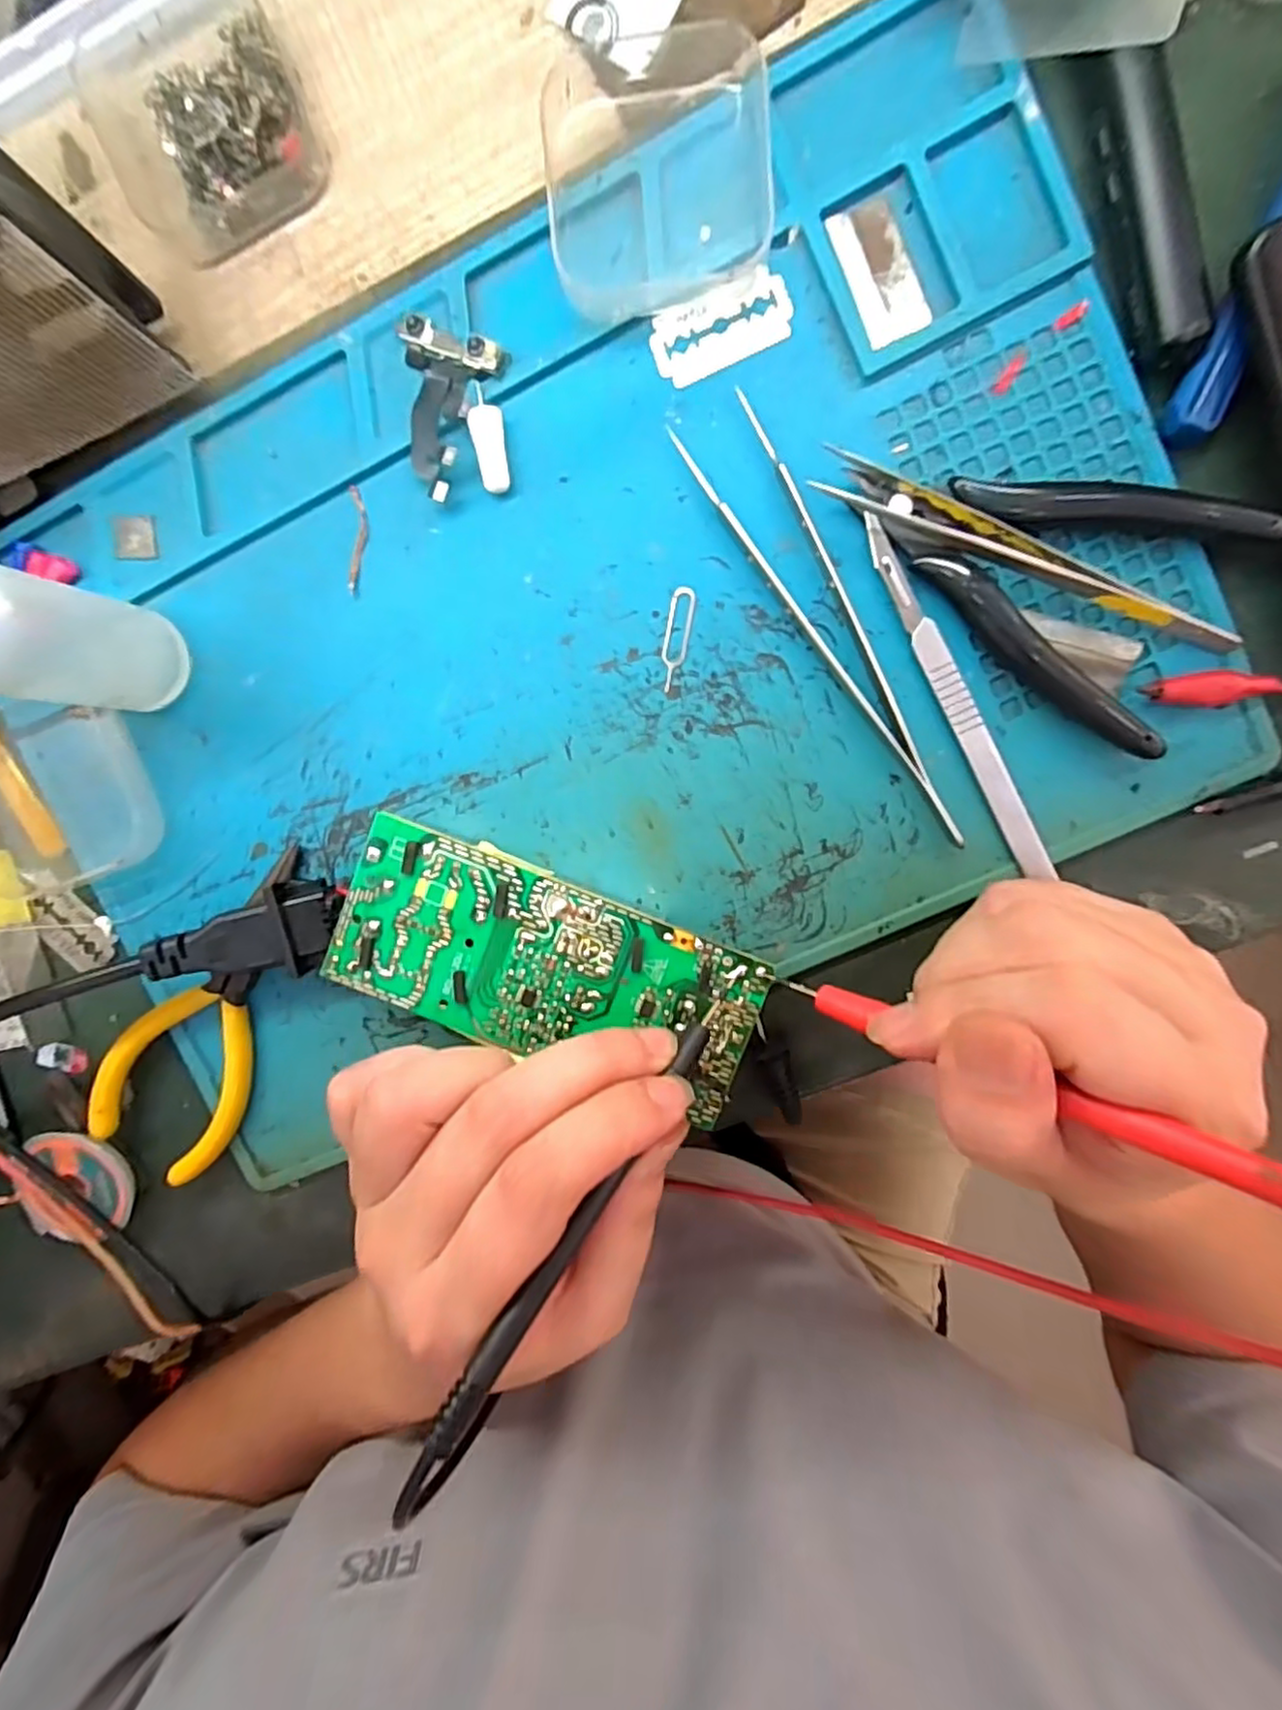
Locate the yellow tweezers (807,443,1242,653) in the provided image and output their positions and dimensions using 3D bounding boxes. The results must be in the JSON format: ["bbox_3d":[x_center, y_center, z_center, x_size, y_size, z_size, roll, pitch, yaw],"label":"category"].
[{"bbox_3d":[0.114,-0.088,0.205,0.131,0.010,0.011,26,99,1],"label":"yellow tweezers"}]

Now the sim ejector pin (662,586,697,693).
[{"bbox_3d":[0.011,-0.070,0.220,0.008,0.004,0.033,11,98,4],"label":"sim ejector pin"}]

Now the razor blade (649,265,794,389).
[{"bbox_3d":[0.025,-0.161,0.209,0.043,0.004,0.020,-21,101,8],"label":"razor blade"}]

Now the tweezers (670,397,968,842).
[{"bbox_3d":[0.063,-0.076,0.211,0.025,0.009,0.151,-34,93,8],"label":"tweezers"}]

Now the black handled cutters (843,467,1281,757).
[{"bbox_3d":[0.117,-0.088,0.203,0.113,0.012,0.070,28,99,1],"label":"black handled cutters"}]

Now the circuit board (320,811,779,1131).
[{"bbox_3d":[-0.028,0.034,0.224,0.132,0.028,0.056,21,99,2],"label":"circuit board"}]

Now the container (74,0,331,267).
[{"bbox_3d":[-0.136,-0.228,0.207,0.062,0.022,0.064,-27,94,8],"label":"container"}]

